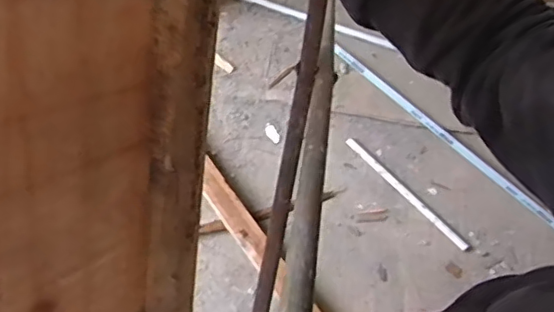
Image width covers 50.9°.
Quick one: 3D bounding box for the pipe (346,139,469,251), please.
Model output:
[{"bbox_3d":[0.331,0.094,1.503,0.024,0.021,0.404,-39,73,-18],"label":"pipe"}]

